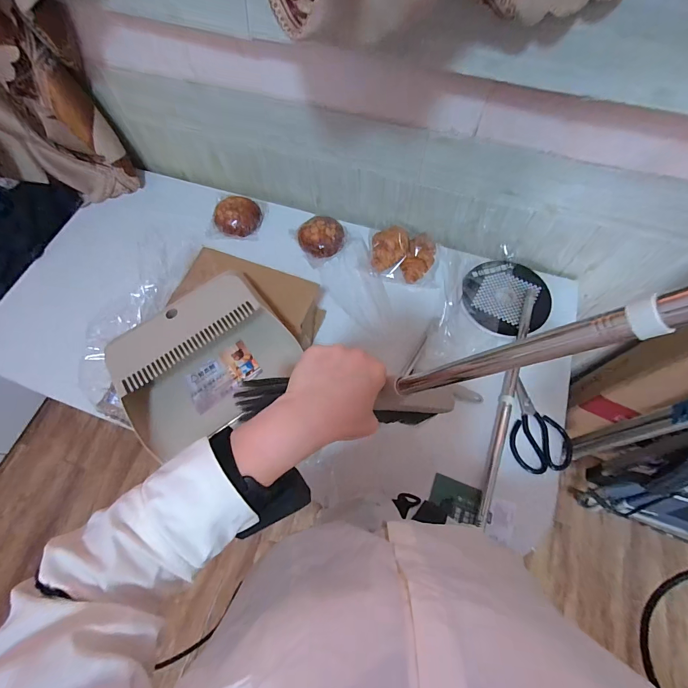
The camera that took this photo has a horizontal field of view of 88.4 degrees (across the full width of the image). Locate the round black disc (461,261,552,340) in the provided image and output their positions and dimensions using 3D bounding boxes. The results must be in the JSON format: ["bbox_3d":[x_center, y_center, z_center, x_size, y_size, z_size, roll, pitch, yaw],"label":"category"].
[{"bbox_3d":[0.333,-0.096,0.733,0.181,0.014,0.167,0,66,1],"label":"round black disc"}]

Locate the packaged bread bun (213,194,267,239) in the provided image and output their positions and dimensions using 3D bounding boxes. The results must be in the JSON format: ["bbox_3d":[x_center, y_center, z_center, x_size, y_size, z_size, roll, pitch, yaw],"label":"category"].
[{"bbox_3d":[-0.249,-0.308,0.835,0.116,0.041,0.113,1,66,2],"label":"packaged bread bun"}]

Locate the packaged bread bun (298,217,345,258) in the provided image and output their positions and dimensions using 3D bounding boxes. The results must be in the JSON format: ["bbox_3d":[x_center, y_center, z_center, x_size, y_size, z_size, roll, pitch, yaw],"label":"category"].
[{"bbox_3d":[-0.049,-0.243,0.796,0.089,0.049,0.089,0,66,1],"label":"packaged bread bun"}]

